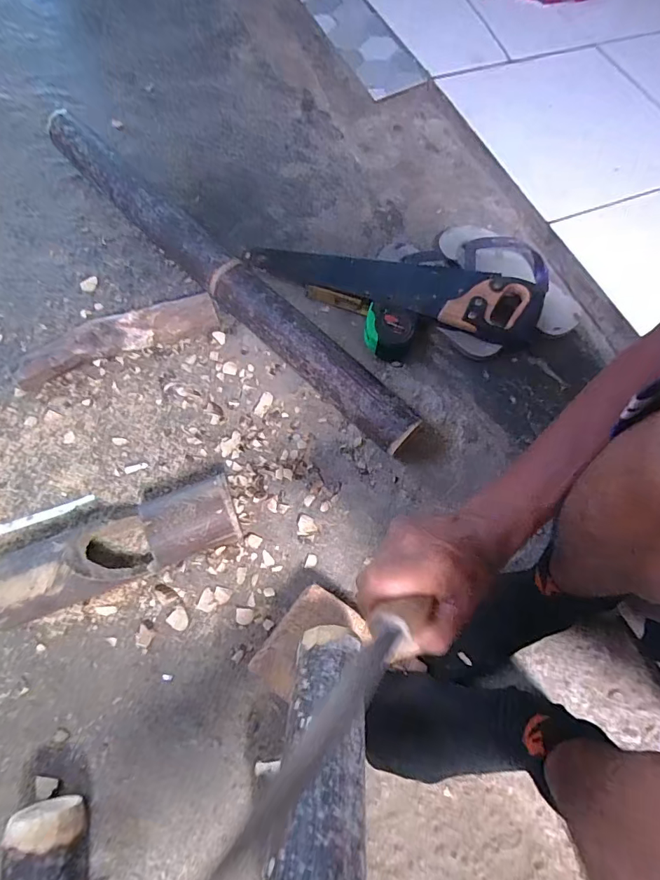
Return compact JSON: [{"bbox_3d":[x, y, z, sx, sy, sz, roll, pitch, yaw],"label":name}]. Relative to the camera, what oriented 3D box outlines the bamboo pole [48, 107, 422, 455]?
[{"bbox_3d":[-0.174,-0.251,0.663,0.770,0.069,0.063,43,70,12],"label":"bamboo pole"}]

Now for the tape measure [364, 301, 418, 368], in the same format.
[{"bbox_3d":[0.089,-0.166,0.662,0.076,0.038,0.078,19,67,3],"label":"tape measure"}]

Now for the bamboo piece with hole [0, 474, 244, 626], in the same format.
[{"bbox_3d":[-0.249,0.125,0.520,0.275,0.068,0.086,-20,70,-12],"label":"bamboo piece with hole"}]

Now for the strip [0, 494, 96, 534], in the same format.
[{"bbox_3d":[-0.362,0.095,0.555,0.120,0.006,0.014,-17,70,-12],"label":"strip"}]

